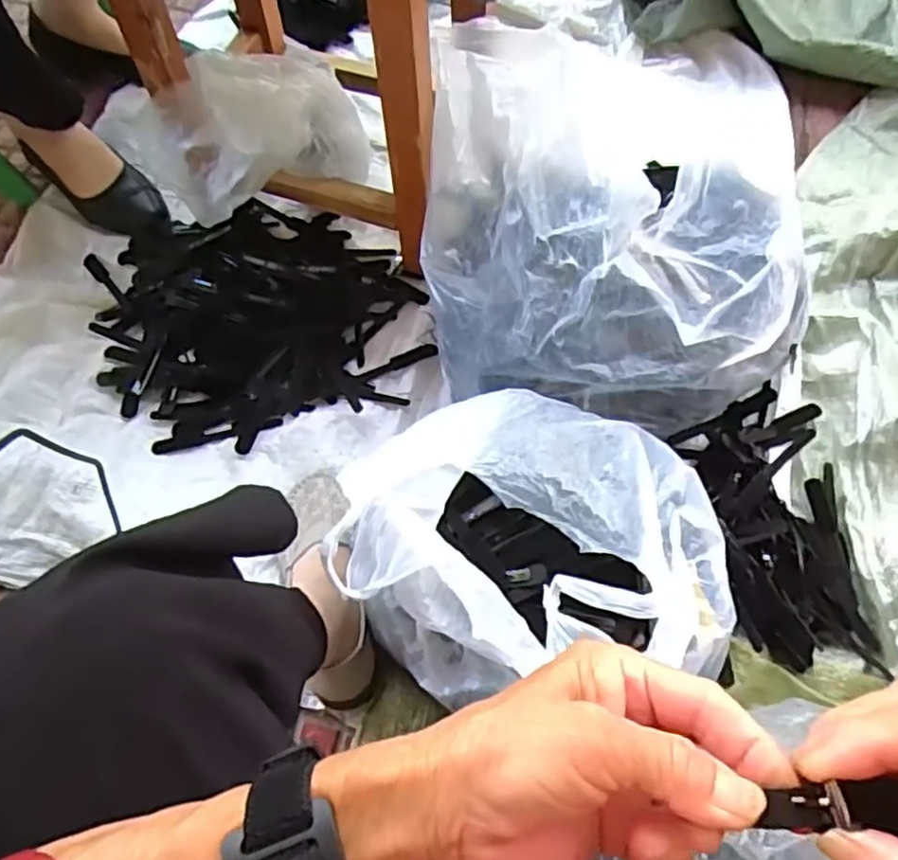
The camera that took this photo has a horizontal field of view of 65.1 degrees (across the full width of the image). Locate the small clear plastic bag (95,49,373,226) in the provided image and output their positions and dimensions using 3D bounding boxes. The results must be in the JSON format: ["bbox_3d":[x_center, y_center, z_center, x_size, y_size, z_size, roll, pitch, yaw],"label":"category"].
[{"bbox_3d":[-0.203,-0.298,0.723,0.227,0.139,0.143,-14,68,-4],"label":"small clear plastic bag"}]

